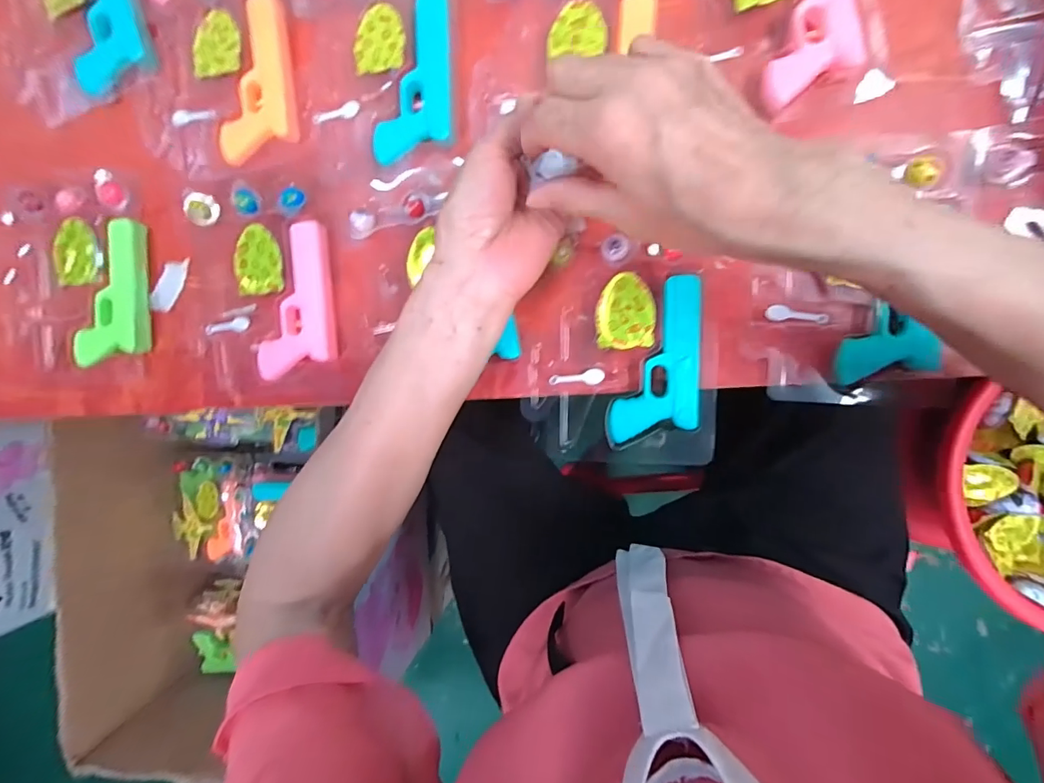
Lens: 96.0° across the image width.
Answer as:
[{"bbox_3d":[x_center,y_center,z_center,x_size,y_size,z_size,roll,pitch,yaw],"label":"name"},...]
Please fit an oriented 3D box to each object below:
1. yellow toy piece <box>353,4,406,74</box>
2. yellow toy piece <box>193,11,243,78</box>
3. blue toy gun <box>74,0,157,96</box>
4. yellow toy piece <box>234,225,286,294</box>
[{"bbox_3d":[-0.106,-0.263,0.348,0.037,0.005,0.052,-3,91,8],"label":"yellow toy piece"},{"bbox_3d":[-0.236,-0.270,0.366,0.033,0.011,0.049,6,92,8],"label":"yellow toy piece"},{"bbox_3d":[-0.331,-0.305,0.377,0.052,0.018,0.120,-2,91,8],"label":"blue toy gun"},{"bbox_3d":[-0.207,-0.104,0.369,0.039,0.007,0.054,-3,91,8],"label":"yellow toy piece"}]

